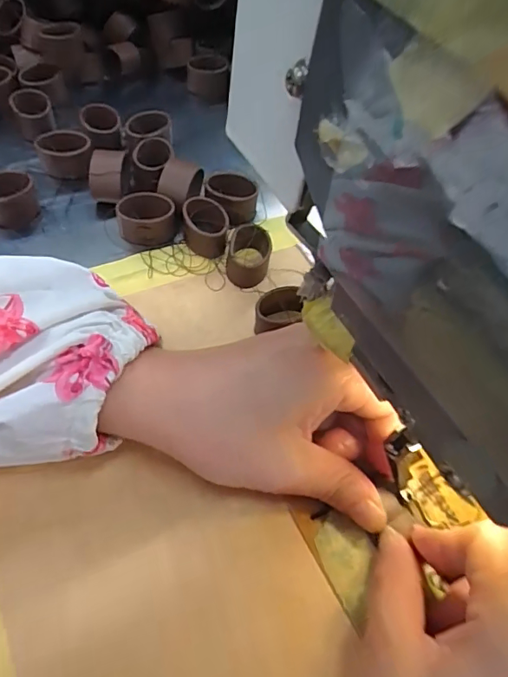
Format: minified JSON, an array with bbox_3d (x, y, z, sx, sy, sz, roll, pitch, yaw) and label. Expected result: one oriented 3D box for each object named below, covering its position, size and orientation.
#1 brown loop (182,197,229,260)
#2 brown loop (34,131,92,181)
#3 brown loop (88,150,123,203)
[{"bbox_3d":[-0.027,-0.062,0.281,0.024,0.018,0.031,-3,56,-11],"label":"brown loop"},{"bbox_3d":[-0.116,-0.114,0.305,0.030,0.021,0.026,-20,61,-21],"label":"brown loop"},{"bbox_3d":[-0.087,-0.095,0.295,0.017,0.023,0.023,2,55,-7],"label":"brown loop"}]

